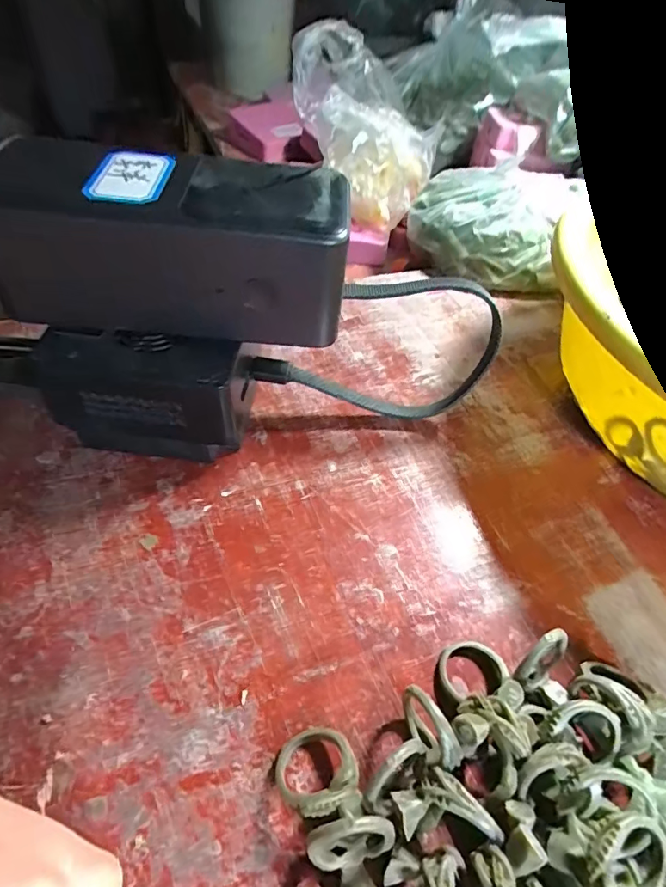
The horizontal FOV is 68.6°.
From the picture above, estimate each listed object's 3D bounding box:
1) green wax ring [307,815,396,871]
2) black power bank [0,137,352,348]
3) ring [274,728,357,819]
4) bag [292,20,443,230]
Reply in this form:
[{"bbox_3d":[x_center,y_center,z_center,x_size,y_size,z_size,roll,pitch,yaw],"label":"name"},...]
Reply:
[{"bbox_3d":[0.005,0.106,0.129,0.022,0.026,0.010,-7,52,-12],"label":"green wax ring"},{"bbox_3d":[-0.055,-0.073,0.181,0.118,0.051,0.047,0,50,-4],"label":"black power bank"},{"bbox_3d":[-0.004,0.096,0.143,0.025,0.006,0.025,-18,20,7],"label":"ring"},{"bbox_3d":[0.023,-0.221,0.341,0.094,0.090,0.102,18,51,9],"label":"bag"}]

